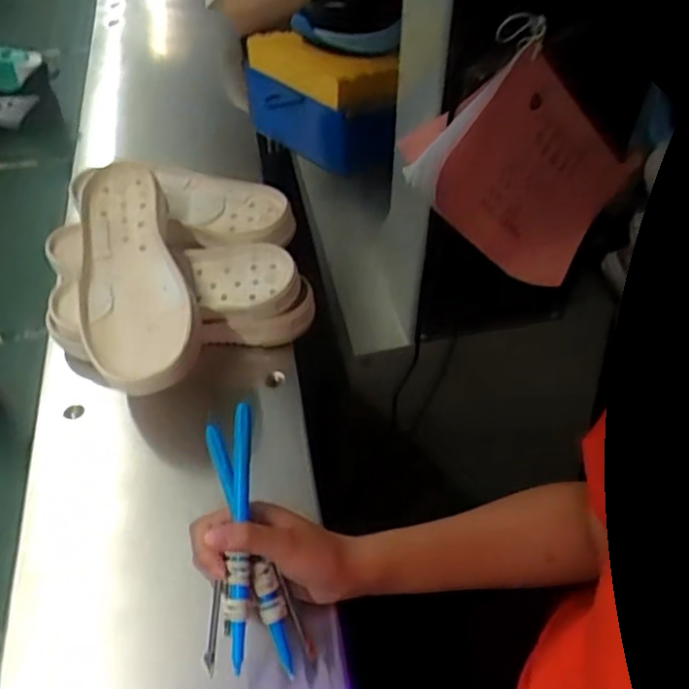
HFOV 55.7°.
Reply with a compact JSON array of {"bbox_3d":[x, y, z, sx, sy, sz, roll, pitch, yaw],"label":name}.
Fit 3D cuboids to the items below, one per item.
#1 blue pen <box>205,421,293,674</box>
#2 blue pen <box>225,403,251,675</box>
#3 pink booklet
[{"bbox_3d":[-0.061,0.134,0.432,0.016,0.014,0.168,-19,81,-12],"label":"blue pen"},{"bbox_3d":[-0.068,0.121,0.424,0.013,0.010,0.162,-2,73,2],"label":"blue pen"},{"bbox_3d":[0.140,-0.134,0.510,0.129,0.166,0.027,-52,33,16],"label":"pink booklet"}]

